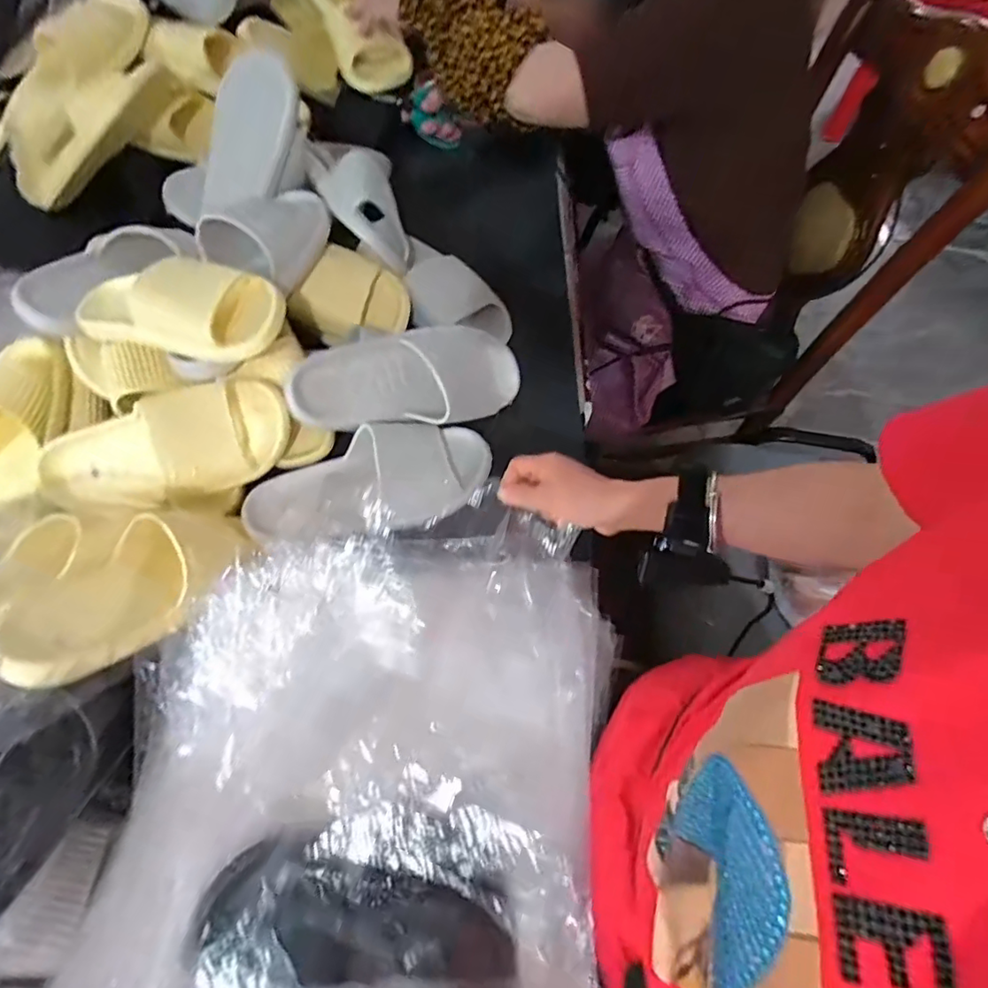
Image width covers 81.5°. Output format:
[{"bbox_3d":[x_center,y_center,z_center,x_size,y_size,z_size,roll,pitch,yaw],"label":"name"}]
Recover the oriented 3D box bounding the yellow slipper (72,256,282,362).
[{"bbox_3d":[-0.325,-0.190,0.585,0.235,0.060,0.093,14,63,10],"label":"yellow slipper"}]

